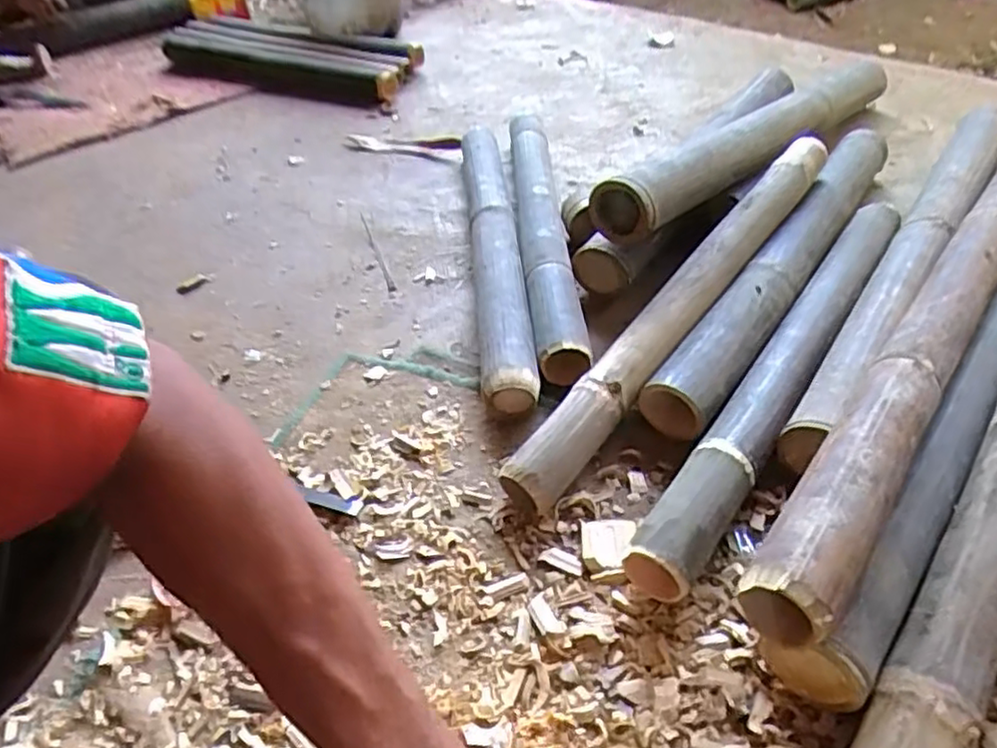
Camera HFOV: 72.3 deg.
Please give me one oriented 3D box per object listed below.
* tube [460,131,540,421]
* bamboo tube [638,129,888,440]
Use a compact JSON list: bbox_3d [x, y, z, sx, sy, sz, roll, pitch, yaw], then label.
[{"bbox_3d":[-0.009,-0.192,0.959,0.068,0.081,0.632,-6,44,0],"label":"tube"},{"bbox_3d":[0.371,-0.149,0.866,0.073,0.063,0.664,25,52,29],"label":"bamboo tube"}]

